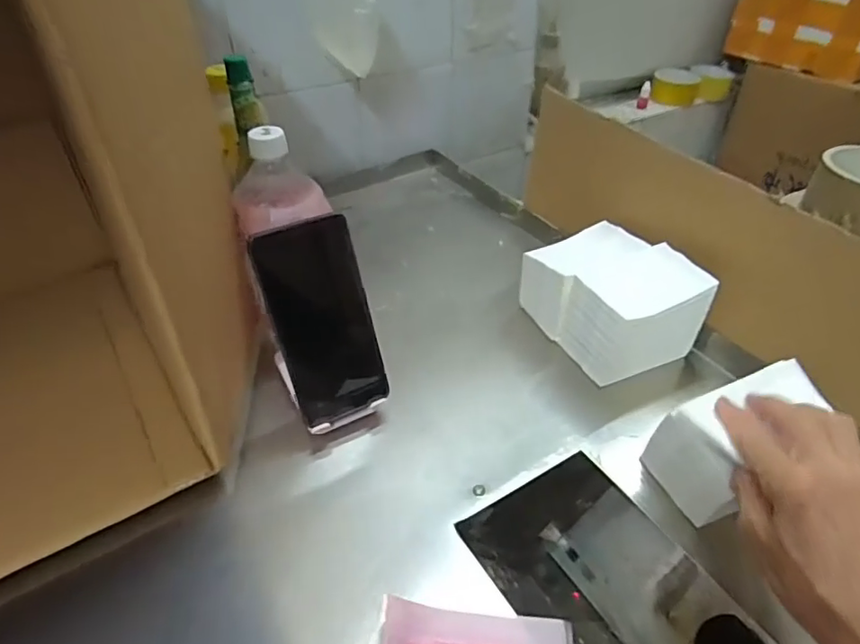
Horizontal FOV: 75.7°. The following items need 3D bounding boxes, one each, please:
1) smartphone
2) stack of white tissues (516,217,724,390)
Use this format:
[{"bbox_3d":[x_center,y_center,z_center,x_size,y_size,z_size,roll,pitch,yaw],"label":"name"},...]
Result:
[{"bbox_3d":[-0.083,0.002,0.439,0.076,0.159,0.007,-21,22,-23],"label":"smartphone"},{"bbox_3d":[0.170,-0.022,0.529,0.104,0.095,0.138,-19,43,-21],"label":"stack of white tissues"}]

